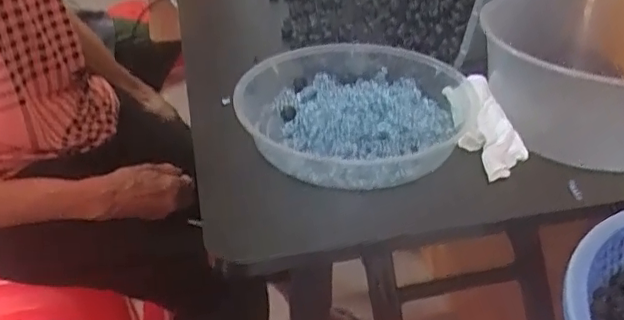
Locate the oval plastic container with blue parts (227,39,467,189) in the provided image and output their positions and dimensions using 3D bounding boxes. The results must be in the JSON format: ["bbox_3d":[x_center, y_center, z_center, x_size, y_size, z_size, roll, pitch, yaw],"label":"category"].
[{"bbox_3d":[0.046,-0.055,0.589,0.227,0.046,0.226,-8,35,-11],"label":"oval plastic container with blue parts"}]

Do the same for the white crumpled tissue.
[{"bbox_3d":[0.164,-0.034,0.550,0.047,0.031,0.126,-7,49,-9],"label":"white crumpled tissue"}]

